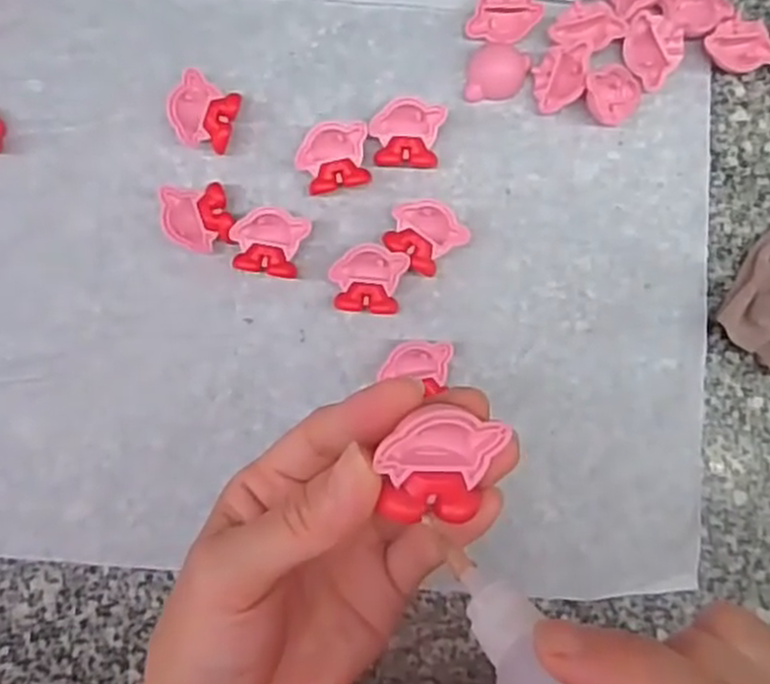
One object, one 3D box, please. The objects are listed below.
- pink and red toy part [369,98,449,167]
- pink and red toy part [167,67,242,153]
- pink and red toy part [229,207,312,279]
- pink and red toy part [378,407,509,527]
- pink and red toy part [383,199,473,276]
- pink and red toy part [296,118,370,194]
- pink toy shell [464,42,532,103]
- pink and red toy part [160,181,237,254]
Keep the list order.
[{"bbox_3d":[0.011,-0.104,0.388,0.035,0.018,0.032,10,86,1],"label":"pink and red toy part"},{"bbox_3d":[-0.092,-0.115,0.389,0.032,0.017,0.034,23,87,2],"label":"pink and red toy part"},{"bbox_3d":[-0.058,-0.049,0.383,0.036,0.014,0.032,10,86,1],"label":"pink and red toy part"},{"bbox_3d":[0.015,0.033,0.216,0.033,0.013,0.031,16,104,-20],"label":"pink and red toy part"},{"bbox_3d":[0.019,-0.054,0.384,0.036,0.015,0.033,45,88,3],"label":"pink and red toy part"},{"bbox_3d":[-0.026,-0.093,0.388,0.036,0.015,0.033,-7,86,0],"label":"pink and red toy part"},{"bbox_3d":[0.058,-0.139,0.393,0.034,0.008,0.027,-6,86,0],"label":"pink toy shell"},{"bbox_3d":[-0.093,-0.062,0.384,0.033,0.015,0.034,-10,86,0],"label":"pink and red toy part"}]

